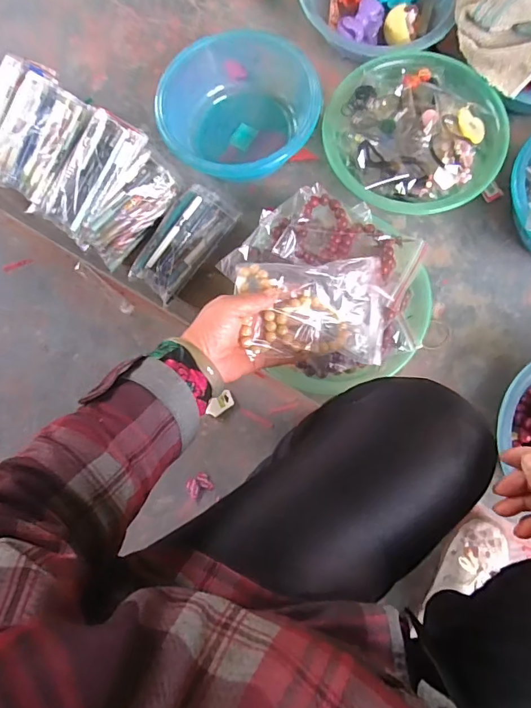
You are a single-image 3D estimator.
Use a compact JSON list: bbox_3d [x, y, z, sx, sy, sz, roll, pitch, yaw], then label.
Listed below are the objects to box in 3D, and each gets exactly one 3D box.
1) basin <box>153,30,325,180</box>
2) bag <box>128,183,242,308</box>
[{"bbox_3d":[-0.036,-0.338,0.644,0.209,0.087,0.212,0,77,1],"label":"basin"},{"bbox_3d":[-0.115,-0.159,0.625,0.082,0.028,0.164,40,81,9],"label":"bag"}]

